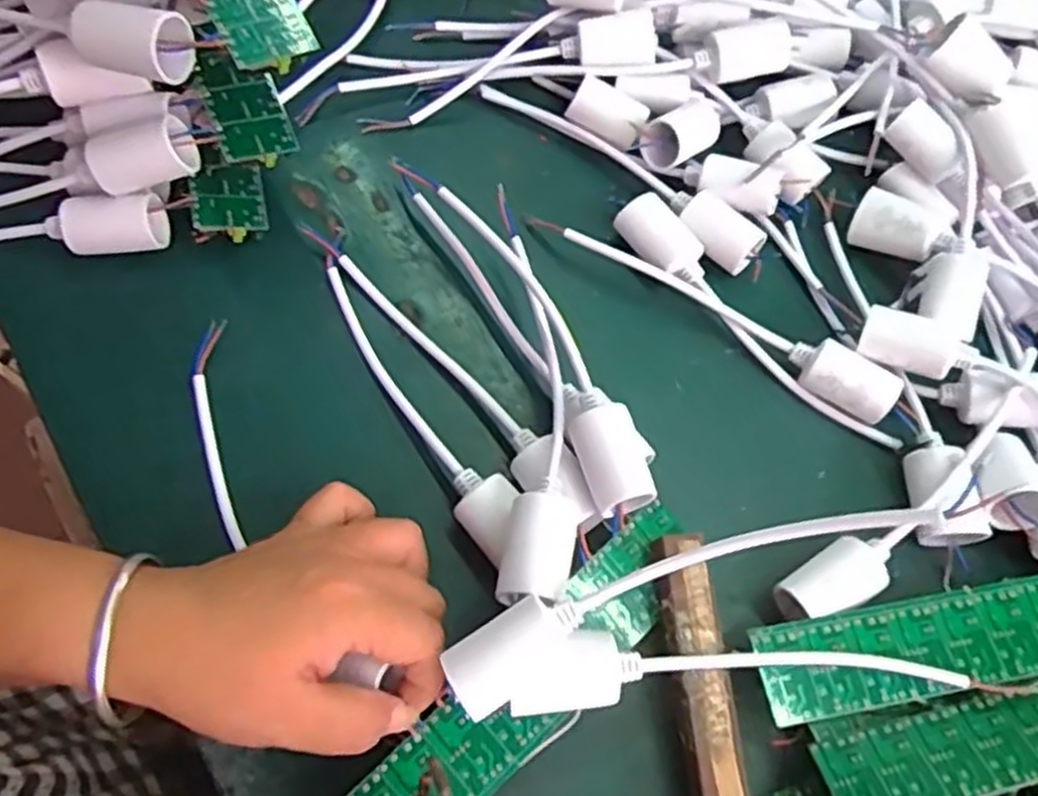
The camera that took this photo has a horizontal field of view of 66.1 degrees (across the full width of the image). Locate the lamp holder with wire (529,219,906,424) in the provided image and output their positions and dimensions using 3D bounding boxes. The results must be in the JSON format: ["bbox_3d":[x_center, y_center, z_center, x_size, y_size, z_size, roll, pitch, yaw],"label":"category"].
[{"bbox_3d":[0.103,-0.047,0.423,0.204,0.024,0.026,33,66,9],"label":"lamp holder with wire"}]

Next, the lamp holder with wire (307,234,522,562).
[{"bbox_3d":[-0.056,-0.011,0.381,0.025,0.032,0.203,-28,71,-17],"label":"lamp holder with wire"}]

